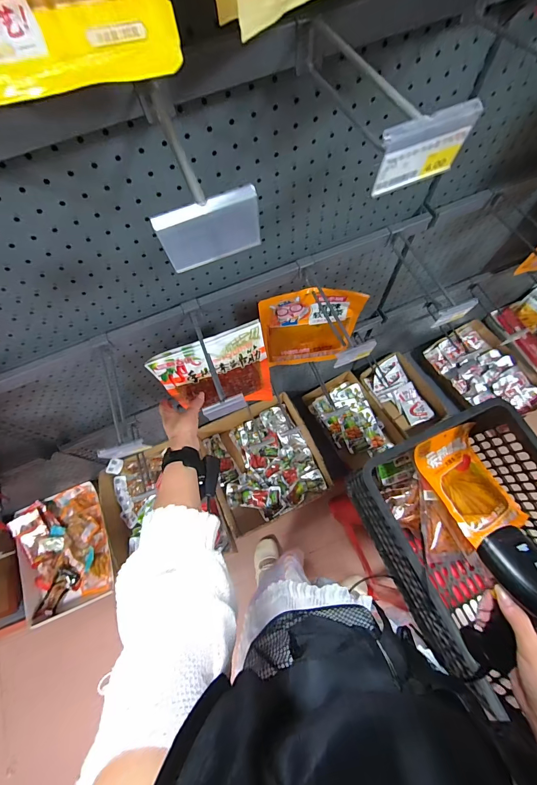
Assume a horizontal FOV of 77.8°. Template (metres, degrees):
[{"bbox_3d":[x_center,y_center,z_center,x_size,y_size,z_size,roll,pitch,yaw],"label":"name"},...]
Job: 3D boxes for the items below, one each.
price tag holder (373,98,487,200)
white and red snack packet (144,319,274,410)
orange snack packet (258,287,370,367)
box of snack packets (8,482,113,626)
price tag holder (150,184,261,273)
[{"bbox_3d":[0.100,-0.158,0.217,0.061,0.043,0.007,-20,71,-5],"label":"price tag holder"},{"bbox_3d":[-0.093,-0.027,0.648,0.192,0.247,0.048,-17,70,-4],"label":"white and red snack packet"},{"bbox_3d":[0.085,-0.127,0.690,0.190,0.246,0.026,-8,70,0],"label":"orange snack packet"},{"bbox_3d":[-0.653,0.502,1.067,0.265,0.075,0.360,-20,71,-5],"label":"box of snack packets"},{"bbox_3d":[-0.035,-0.100,0.209,0.061,0.045,0.006,-21,71,-5],"label":"price tag holder"}]

